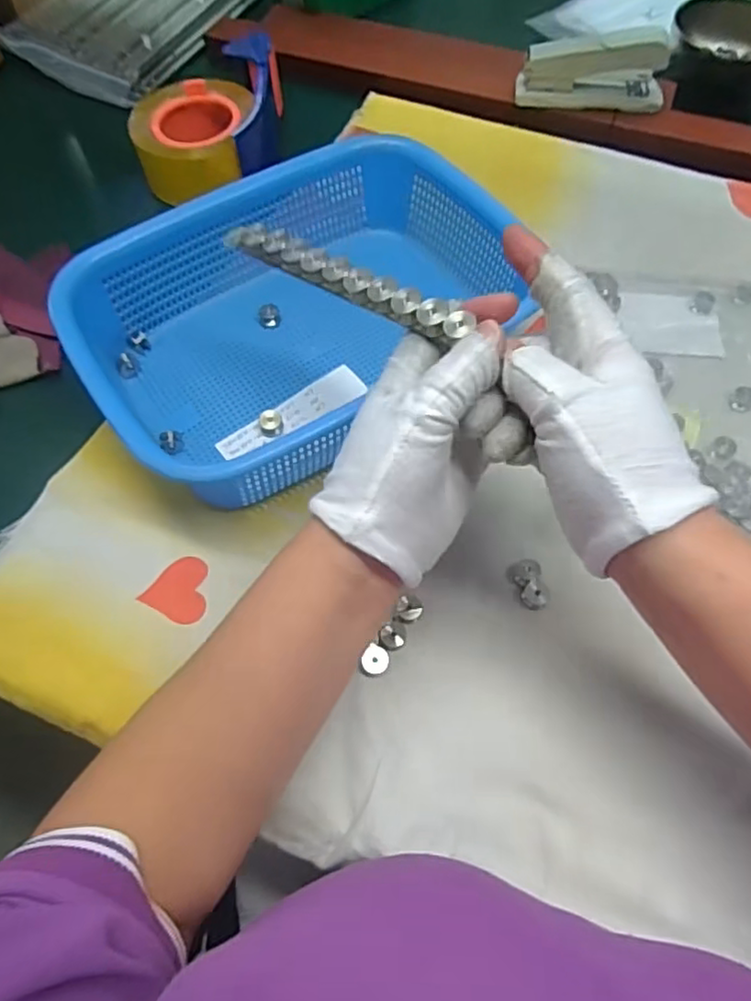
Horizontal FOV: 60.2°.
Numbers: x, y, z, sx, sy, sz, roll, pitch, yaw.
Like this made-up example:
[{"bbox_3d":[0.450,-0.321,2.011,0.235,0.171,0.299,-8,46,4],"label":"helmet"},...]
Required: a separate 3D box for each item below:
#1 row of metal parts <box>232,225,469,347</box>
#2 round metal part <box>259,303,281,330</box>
[{"bbox_3d":[-0.019,-0.111,0.317,0.144,0.014,0.017,32,66,26],"label":"row of metal parts"},{"bbox_3d":[-0.077,-0.135,0.472,0.015,0.012,0.017,-5,62,-3],"label":"round metal part"}]

